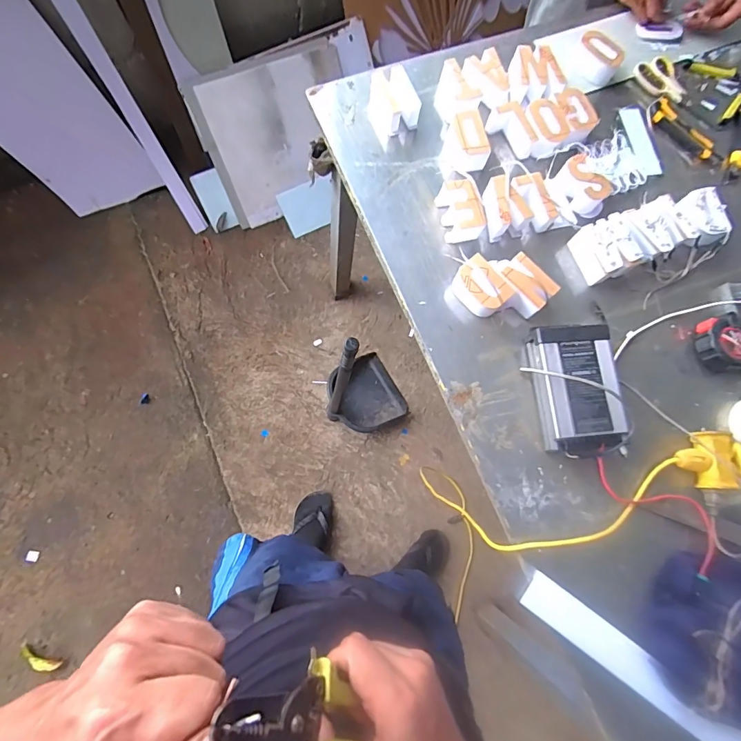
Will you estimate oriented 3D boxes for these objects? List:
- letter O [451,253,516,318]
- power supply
[{"bbox_3d":[0.164,-0.121,0.678,0.070,0.058,0.085,-38,84,-11],"label":"letter O"},{"bbox_3d":[0.299,0.029,0.647,0.120,0.047,0.189,-3,79,-5],"label":"power supply"}]

